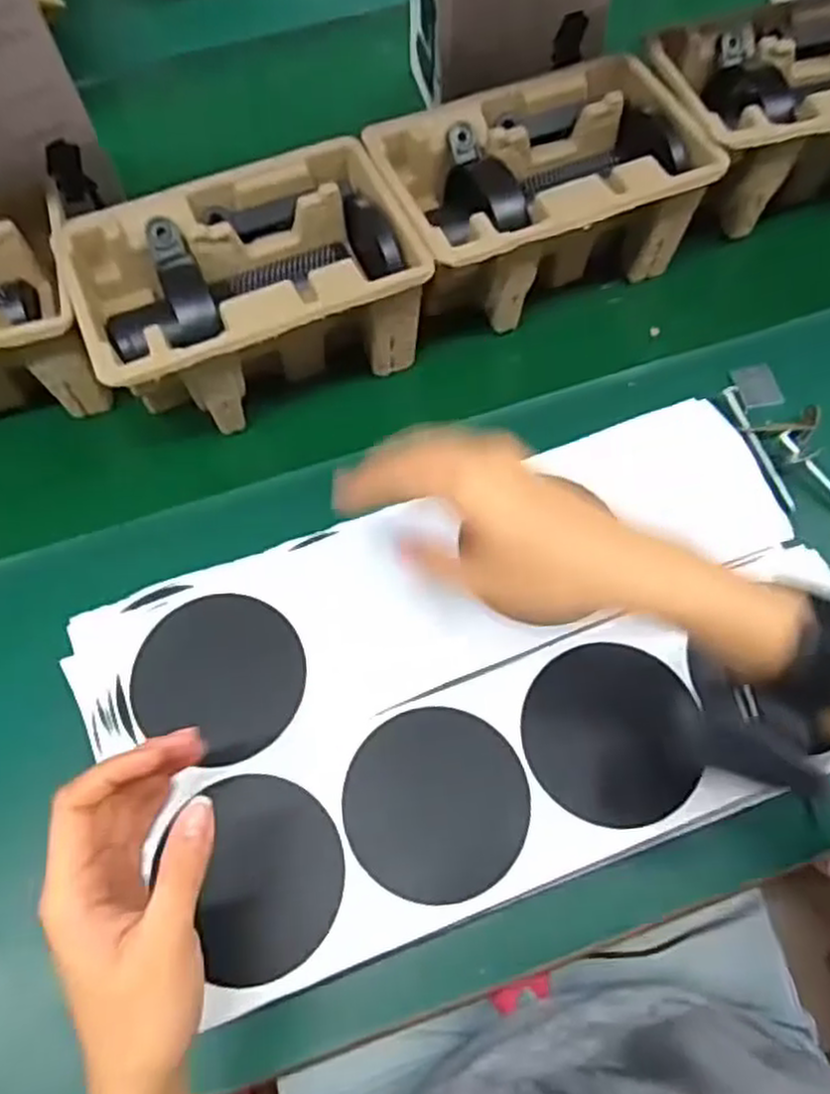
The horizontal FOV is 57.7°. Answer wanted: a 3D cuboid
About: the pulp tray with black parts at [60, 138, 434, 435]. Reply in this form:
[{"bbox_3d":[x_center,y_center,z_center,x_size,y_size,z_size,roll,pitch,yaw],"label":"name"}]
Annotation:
[{"bbox_3d":[-0.118,-0.180,0.540,0.219,0.099,0.142,-22,70,-12],"label":"pulp tray with black parts"}]

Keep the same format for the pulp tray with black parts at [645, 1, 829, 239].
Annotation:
[{"bbox_3d":[0.292,-0.347,0.597,0.220,0.098,0.144,-16,69,-10],"label":"pulp tray with black parts"}]

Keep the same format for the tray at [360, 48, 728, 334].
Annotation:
[{"bbox_3d":[0.089,-0.266,0.571,0.220,0.103,0.148,-20,70,-11],"label":"tray"}]

